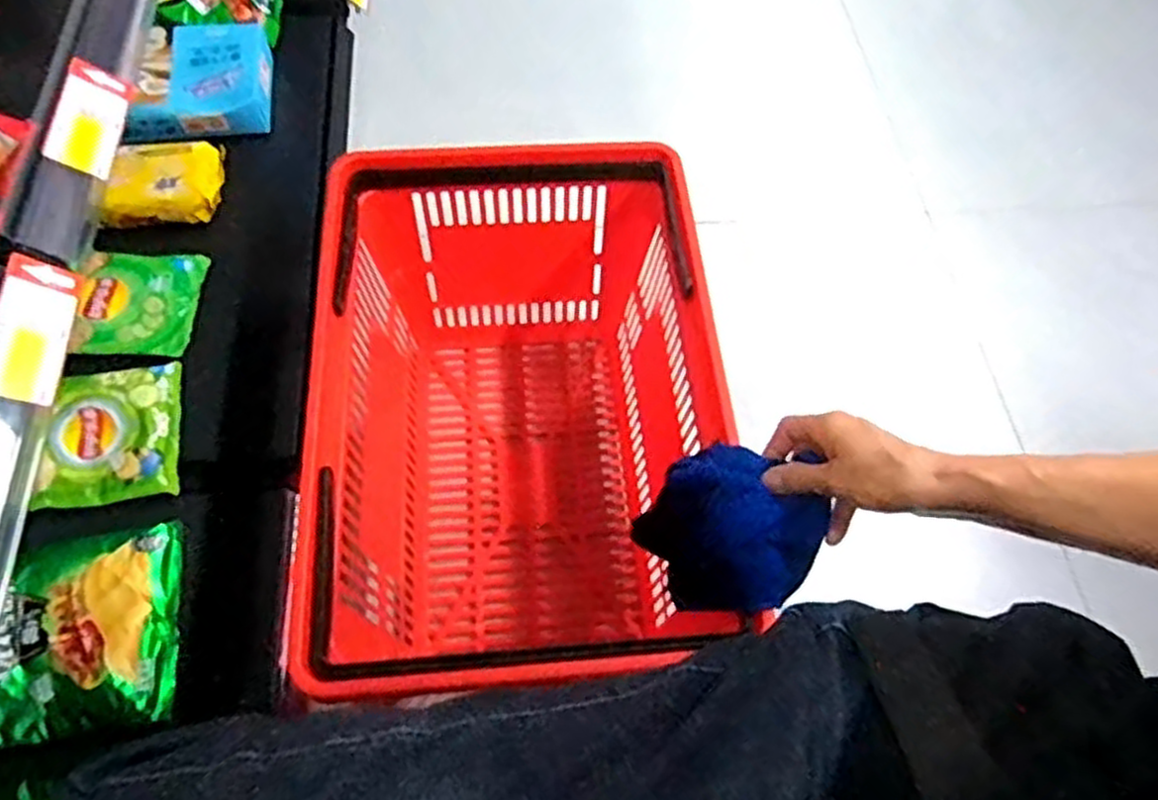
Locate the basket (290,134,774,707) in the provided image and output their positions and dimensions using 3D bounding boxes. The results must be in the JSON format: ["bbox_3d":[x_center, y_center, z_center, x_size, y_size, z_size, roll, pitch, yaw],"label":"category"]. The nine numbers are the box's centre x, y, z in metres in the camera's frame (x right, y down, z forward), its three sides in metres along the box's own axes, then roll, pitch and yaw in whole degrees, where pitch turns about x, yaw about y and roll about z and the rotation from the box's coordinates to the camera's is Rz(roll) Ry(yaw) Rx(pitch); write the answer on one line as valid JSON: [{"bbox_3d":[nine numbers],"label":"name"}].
[{"bbox_3d":[-0.056,0.032,0.735,0.328,0.268,0.484,-3,62,-5],"label":"basket"}]

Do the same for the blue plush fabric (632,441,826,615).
[{"bbox_3d":[0.111,0.101,0.587,0.120,0.083,0.107,28,64,12],"label":"blue plush fabric"}]

